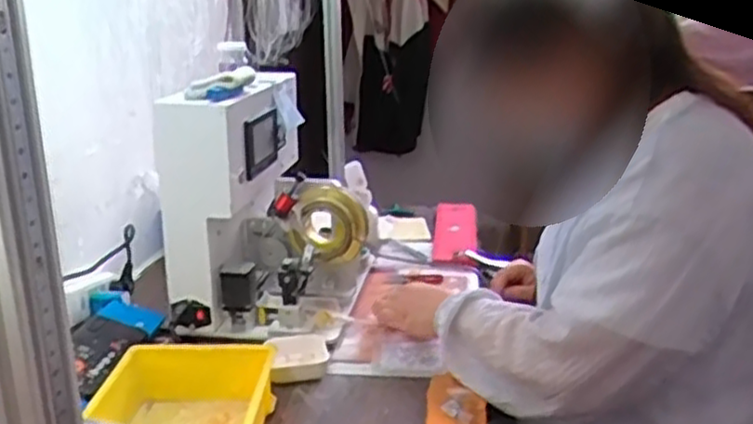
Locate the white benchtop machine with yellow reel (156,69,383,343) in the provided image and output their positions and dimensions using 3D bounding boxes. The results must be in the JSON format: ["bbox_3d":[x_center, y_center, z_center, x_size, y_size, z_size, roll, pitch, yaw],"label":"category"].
[{"bbox_3d":[-0.140,-0.012,1.068,0.240,0.360,0.280,3,17,10],"label":"white benchtop machine with yellow reel"}]

